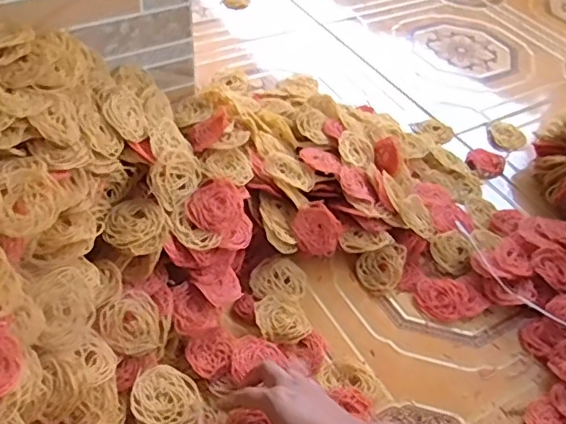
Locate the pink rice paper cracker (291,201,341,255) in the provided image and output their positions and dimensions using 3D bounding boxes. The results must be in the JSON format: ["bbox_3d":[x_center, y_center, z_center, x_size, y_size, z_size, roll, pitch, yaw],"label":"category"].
[{"bbox_3d":[0.041,0.022,0.687,0.054,0.064,0.007,-40,10,2],"label":"pink rice paper cracker"}]

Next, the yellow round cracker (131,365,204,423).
[{"bbox_3d":[-0.111,0.186,0.550,0.064,0.027,0.071,9,46,3],"label":"yellow round cracker"}]

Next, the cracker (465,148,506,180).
[{"bbox_3d":[0.308,-0.076,0.870,0.056,0.004,0.070,22,48,16],"label":"cracker"}]

